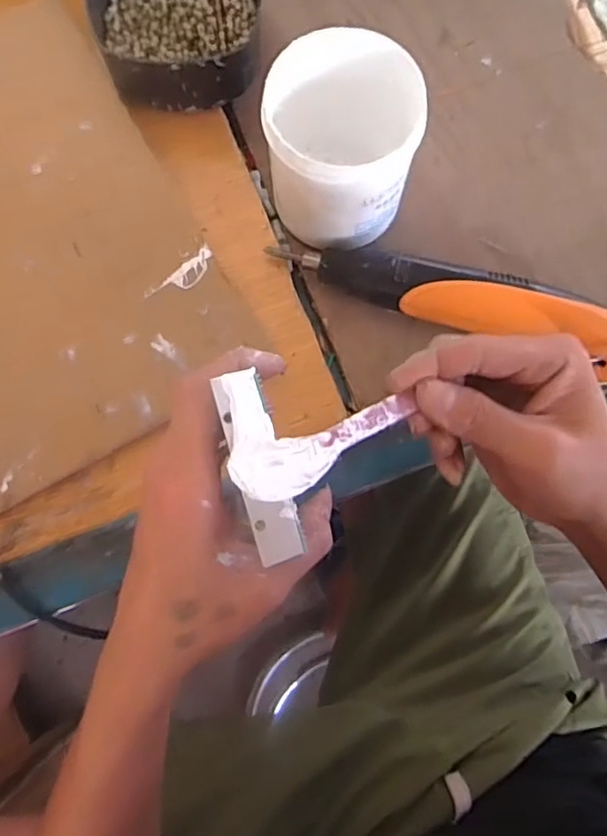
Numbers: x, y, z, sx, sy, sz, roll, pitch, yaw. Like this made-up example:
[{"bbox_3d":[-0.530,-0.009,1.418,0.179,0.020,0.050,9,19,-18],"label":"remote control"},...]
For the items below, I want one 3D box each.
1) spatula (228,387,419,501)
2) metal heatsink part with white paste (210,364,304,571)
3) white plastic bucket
[{"bbox_3d":[0.012,0.010,0.260,0.089,0.004,0.026,-23,79,-28],"label":"spatula"},{"bbox_3d":[-0.018,0.020,0.251,0.018,0.009,0.075,-14,93,-5],"label":"metal heatsink part with white paste"},{"bbox_3d":[0.024,-0.170,0.388,0.089,0.110,0.084,0,78,-2],"label":"white plastic bucket"}]

